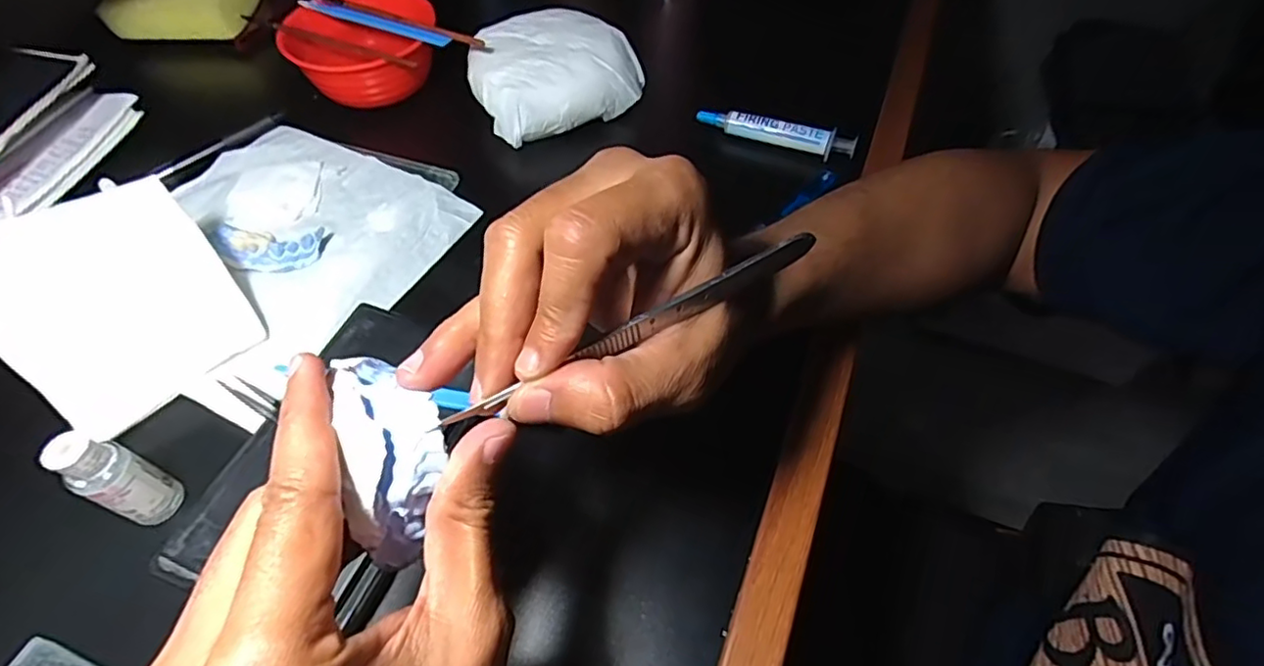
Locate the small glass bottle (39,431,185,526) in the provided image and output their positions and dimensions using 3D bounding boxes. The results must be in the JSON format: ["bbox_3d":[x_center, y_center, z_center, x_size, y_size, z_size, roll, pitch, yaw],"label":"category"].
[{"bbox_3d":[-0.224,0.065,0.268,0.020,0.061,0.023,22,57,14],"label":"small glass bottle"}]

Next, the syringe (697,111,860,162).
[{"bbox_3d":[0.102,-0.145,0.438,0.113,0.019,0.012,17,56,11],"label":"syringe"}]

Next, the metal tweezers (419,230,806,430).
[{"bbox_3d":[0.002,0.000,0.197,0.130,0.012,0.004,-26,61,-12],"label":"metal tweezers"}]

